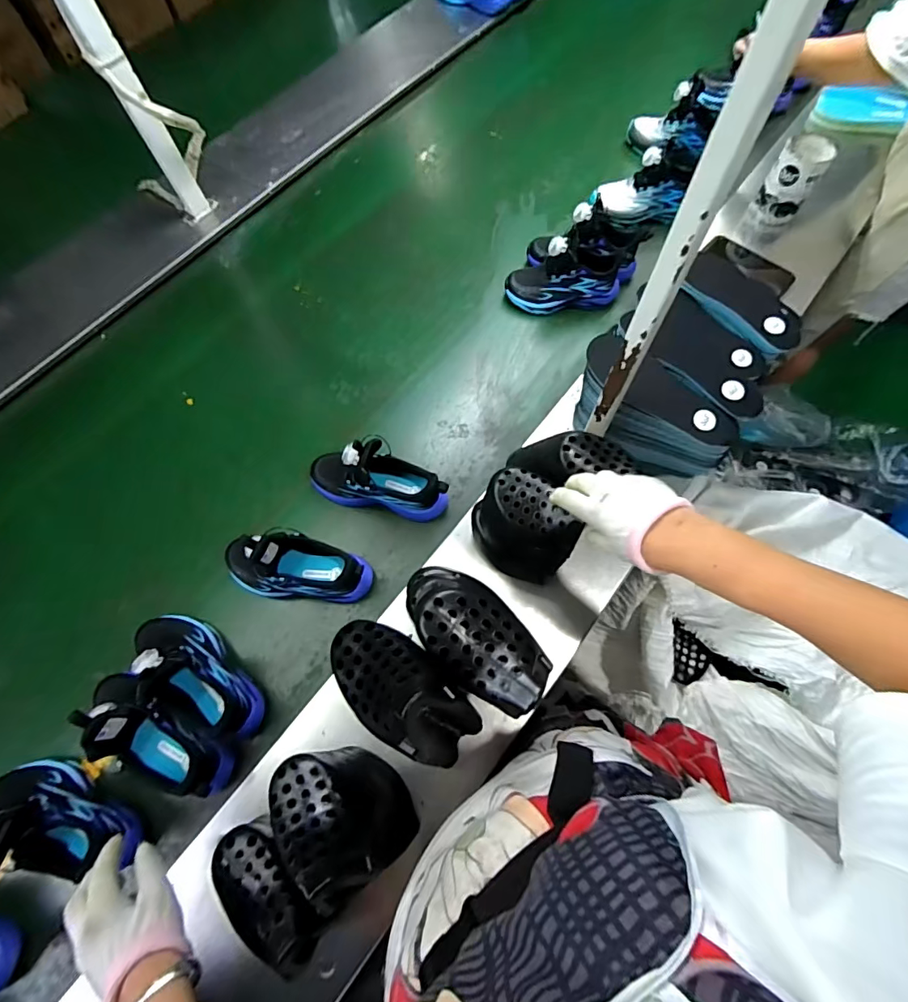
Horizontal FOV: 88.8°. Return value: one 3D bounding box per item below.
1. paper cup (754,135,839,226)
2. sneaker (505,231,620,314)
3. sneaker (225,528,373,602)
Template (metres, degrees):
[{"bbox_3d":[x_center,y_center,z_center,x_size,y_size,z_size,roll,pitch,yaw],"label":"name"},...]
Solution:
[{"bbox_3d":[0.629,-0.599,0.867,0.080,0.106,0.093,33,72,12],"label":"paper cup"},{"bbox_3d":[0.193,-0.396,0.822,0.193,0.116,0.075,-2,68,1],"label":"sneaker"},{"bbox_3d":[-0.221,0.091,0.643,0.200,0.132,0.074,3,68,3],"label":"sneaker"}]

